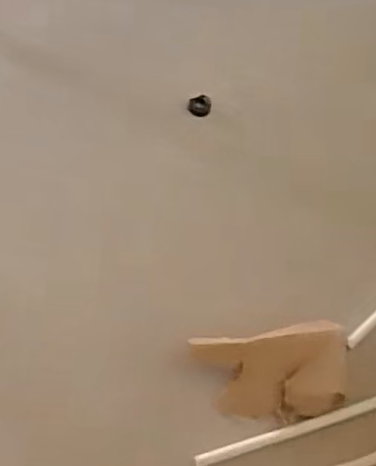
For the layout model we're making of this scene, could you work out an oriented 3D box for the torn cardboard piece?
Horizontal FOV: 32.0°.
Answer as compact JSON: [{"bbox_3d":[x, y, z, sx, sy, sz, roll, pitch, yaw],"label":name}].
[{"bbox_3d":[0.168,0.274,1.286,0.278,0.082,0.184,-4,63,-12],"label":"torn cardboard piece"}]

